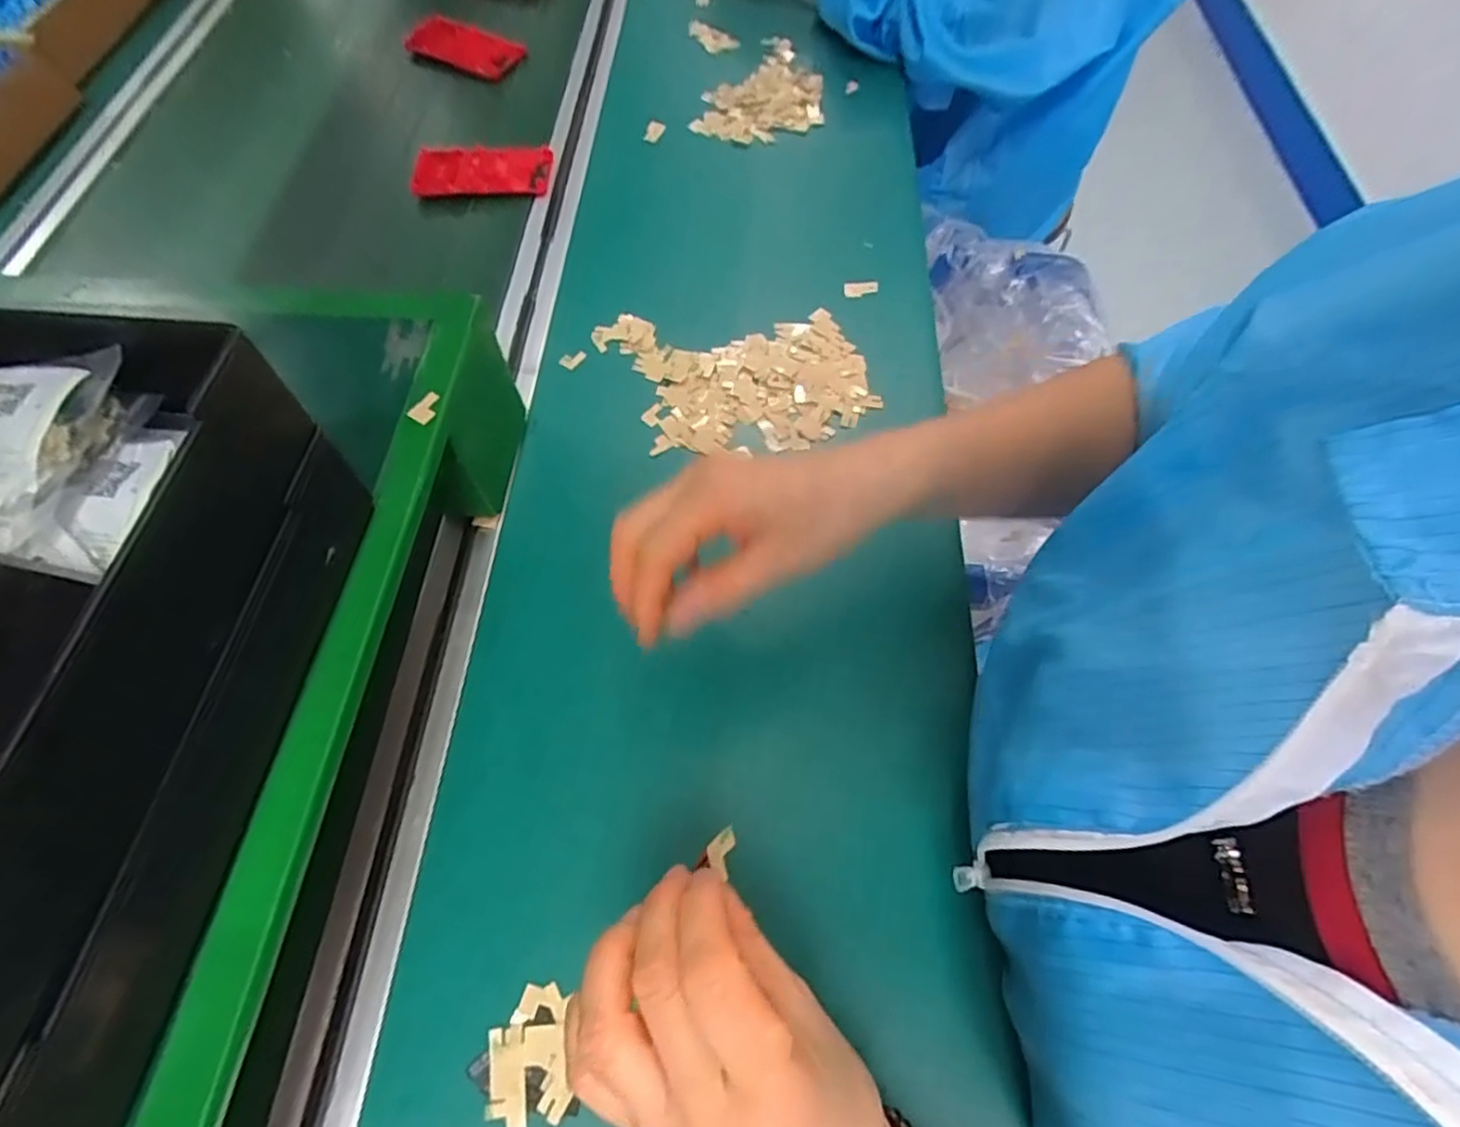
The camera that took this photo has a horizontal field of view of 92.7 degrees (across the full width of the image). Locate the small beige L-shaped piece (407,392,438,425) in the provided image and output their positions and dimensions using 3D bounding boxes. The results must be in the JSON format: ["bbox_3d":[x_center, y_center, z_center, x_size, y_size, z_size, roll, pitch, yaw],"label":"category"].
[{"bbox_3d":[-0.161,-0.083,0.372,0.013,0.004,0.018,33,67,17],"label":"small beige L-shaped piece"}]

